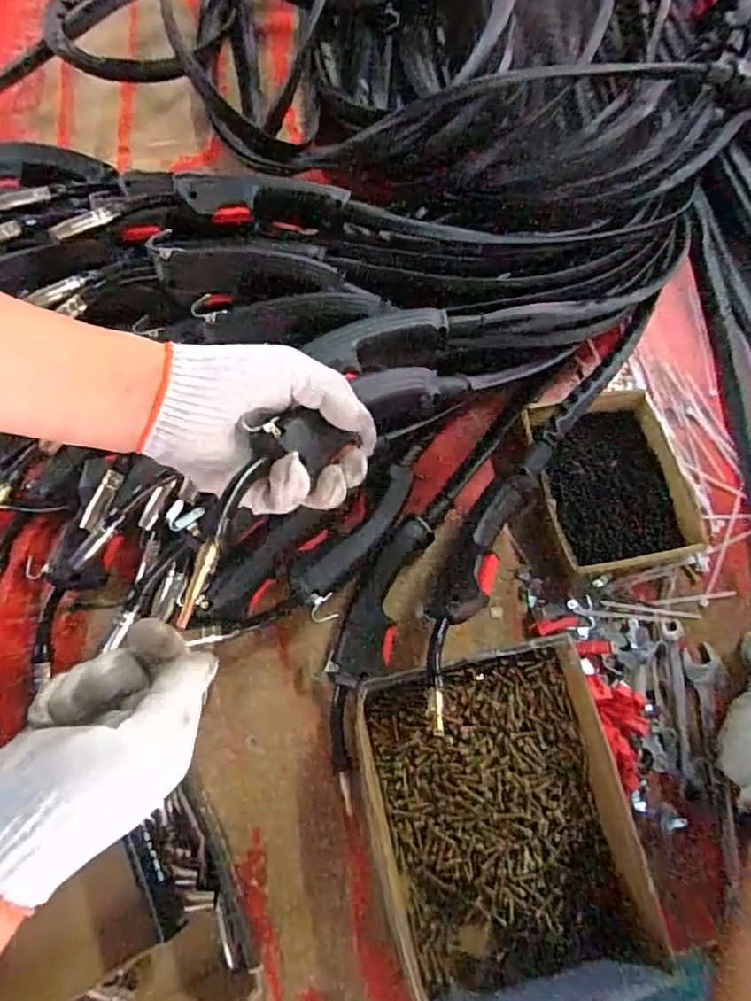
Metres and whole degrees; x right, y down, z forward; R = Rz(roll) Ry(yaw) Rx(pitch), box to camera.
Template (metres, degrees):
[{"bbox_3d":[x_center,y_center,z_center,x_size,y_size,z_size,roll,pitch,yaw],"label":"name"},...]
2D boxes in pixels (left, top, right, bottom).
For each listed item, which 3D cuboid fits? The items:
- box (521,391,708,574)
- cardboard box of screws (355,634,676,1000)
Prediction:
[{"bbox_3d":[0.234,-0.022,0.590,0.157,0.041,0.173,-11,71,-8],"label":"box"},{"bbox_3d":[0.093,0.249,0.469,0.185,0.059,0.245,-12,71,-8],"label":"cardboard box of screws"}]

